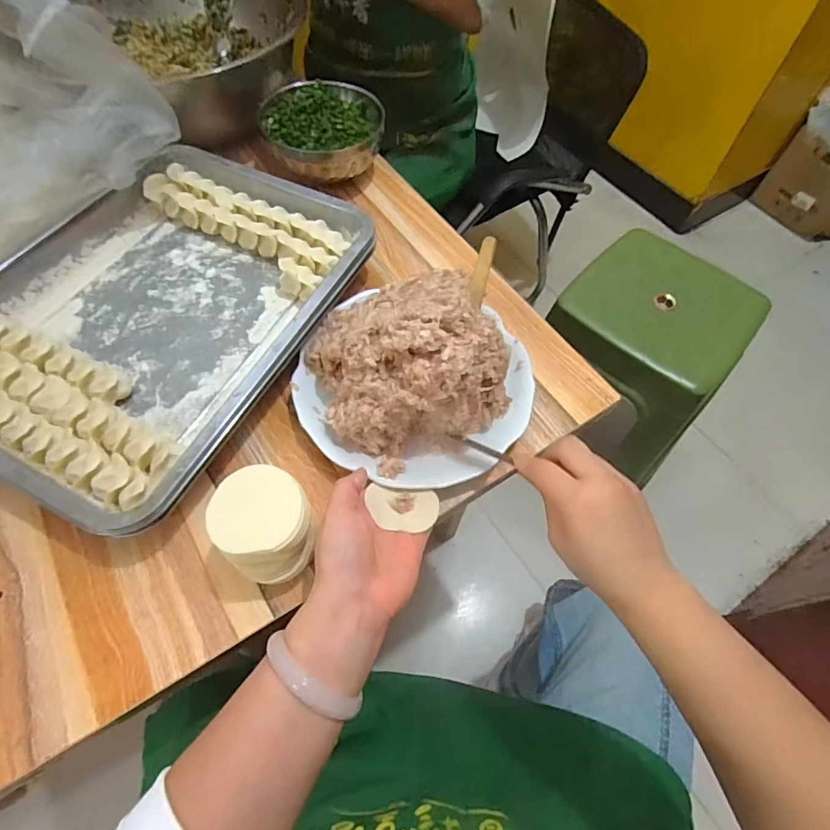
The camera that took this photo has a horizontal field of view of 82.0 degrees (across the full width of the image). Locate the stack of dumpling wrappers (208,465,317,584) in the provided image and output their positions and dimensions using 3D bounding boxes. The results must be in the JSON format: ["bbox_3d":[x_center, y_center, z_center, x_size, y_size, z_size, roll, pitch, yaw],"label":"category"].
[{"bbox_3d":[-0.108,0.085,0.355,0.062,0.085,0.067,-39,68,-23],"label":"stack of dumpling wrappers"}]

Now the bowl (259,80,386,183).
[{"bbox_3d":[-0.112,-0.345,0.605,0.143,0.078,0.136,1,59,-2],"label":"bowl"}]

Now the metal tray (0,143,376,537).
[{"bbox_3d":[-0.247,-0.100,0.469,0.296,0.066,0.384,23,61,11],"label":"metal tray"}]

